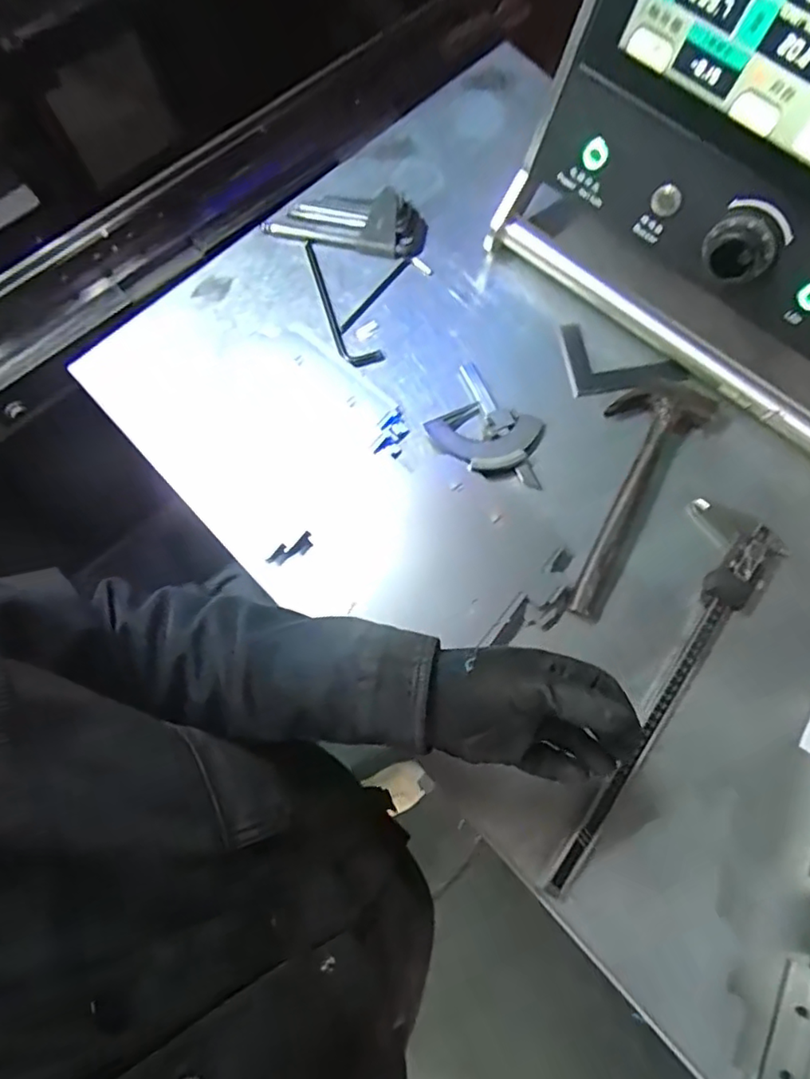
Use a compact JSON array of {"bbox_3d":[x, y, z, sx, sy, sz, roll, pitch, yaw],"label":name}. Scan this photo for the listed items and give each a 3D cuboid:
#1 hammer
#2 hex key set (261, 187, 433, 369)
[{"bbox_3d":[0.212,-0.050,0.596,0.089,0.033,0.252,32,79,6],"label":"hammer"},{"bbox_3d":[-0.040,-0.303,0.656,0.151,0.022,0.204,-30,80,-7],"label":"hex key set"}]

